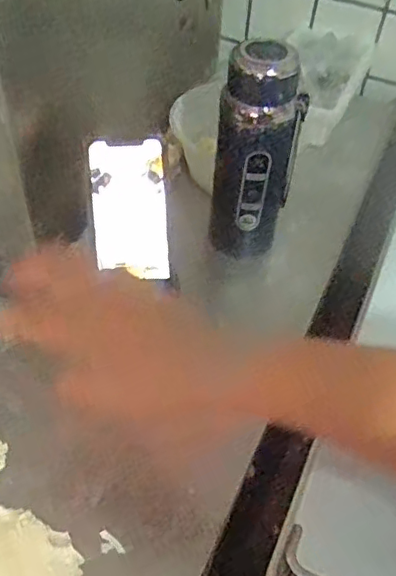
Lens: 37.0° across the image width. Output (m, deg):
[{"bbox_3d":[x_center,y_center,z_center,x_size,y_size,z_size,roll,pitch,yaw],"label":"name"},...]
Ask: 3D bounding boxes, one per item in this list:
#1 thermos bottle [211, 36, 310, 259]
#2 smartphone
[{"bbox_3d":[0.054,-0.120,0.579,0.068,0.217,0.068,-28,57,-25],"label":"thermos bottle"},{"bbox_3d":[-0.061,-0.069,0.540,0.070,0.130,0.004,-6,9,-3],"label":"smartphone"}]

